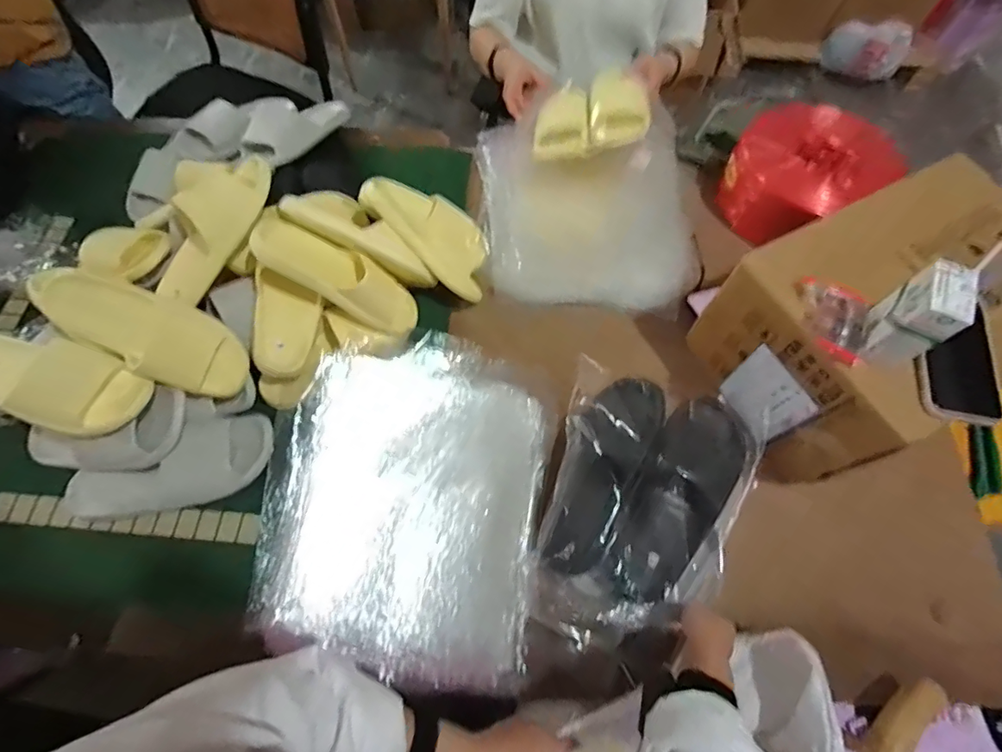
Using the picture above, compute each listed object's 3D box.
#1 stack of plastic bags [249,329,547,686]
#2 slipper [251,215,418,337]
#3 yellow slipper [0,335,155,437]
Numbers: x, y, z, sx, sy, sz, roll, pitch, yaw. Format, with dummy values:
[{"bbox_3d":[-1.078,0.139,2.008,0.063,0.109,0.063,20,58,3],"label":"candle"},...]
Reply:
[{"bbox_3d":[-0.127,0.150,0.706,0.377,0.056,0.477,7,67,0],"label":"stack of plastic bags"},{"bbox_3d":[-0.241,-0.155,0.754,0.261,0.061,0.089,30,65,-24],"label":"slipper"},{"bbox_3d":[-0.596,0.003,0.631,0.244,0.066,0.102,16,67,4],"label":"yellow slipper"}]

